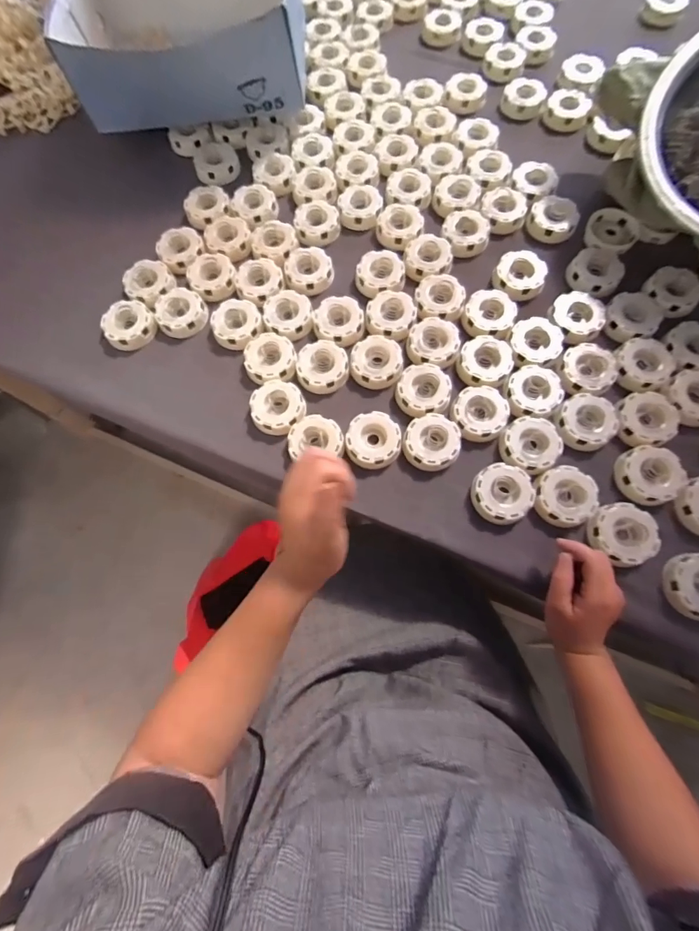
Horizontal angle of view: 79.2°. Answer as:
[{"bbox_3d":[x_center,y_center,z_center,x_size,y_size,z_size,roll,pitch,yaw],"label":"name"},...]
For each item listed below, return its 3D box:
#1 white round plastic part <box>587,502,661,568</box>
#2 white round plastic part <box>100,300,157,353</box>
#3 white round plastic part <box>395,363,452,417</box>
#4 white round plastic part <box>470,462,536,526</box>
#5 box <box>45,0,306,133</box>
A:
[{"bbox_3d":[0.296,0.074,0.458,0.062,0.025,0.066,0,72,1],"label":"white round plastic part"},{"bbox_3d":[-0.295,-0.189,0.565,0.065,0.025,0.062,0,72,1],"label":"white round plastic part"},{"bbox_3d":[0.090,-0.095,0.520,0.065,0.022,0.067,0,72,1],"label":"white round plastic part"},{"bbox_3d":[0.174,0.032,0.480,0.064,0.018,0.067,0,72,1],"label":"white round plastic part"},{"bbox_3d":[-0.242,-0.663,0.637,0.331,0.147,0.276,-3,72,1],"label":"box"}]

